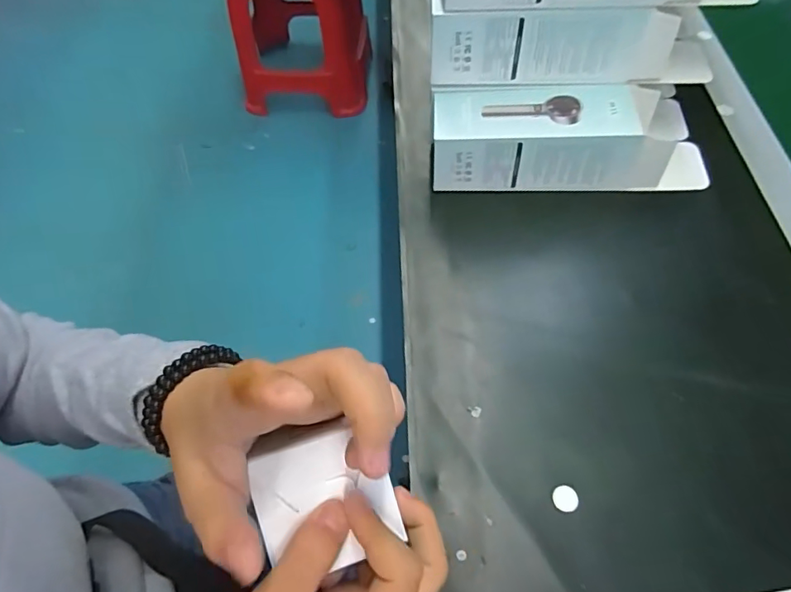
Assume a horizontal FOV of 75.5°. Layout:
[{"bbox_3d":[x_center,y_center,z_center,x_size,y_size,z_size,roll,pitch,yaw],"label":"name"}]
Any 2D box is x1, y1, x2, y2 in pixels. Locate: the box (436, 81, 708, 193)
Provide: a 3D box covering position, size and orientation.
[{"bbox_3d":[0.145,-0.134,0.431,0.223,0.060,0.063,2,59,2],"label":"box"}]

